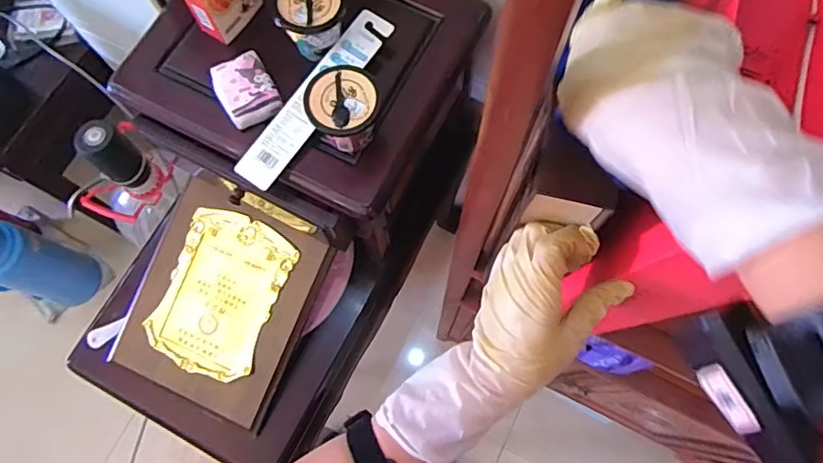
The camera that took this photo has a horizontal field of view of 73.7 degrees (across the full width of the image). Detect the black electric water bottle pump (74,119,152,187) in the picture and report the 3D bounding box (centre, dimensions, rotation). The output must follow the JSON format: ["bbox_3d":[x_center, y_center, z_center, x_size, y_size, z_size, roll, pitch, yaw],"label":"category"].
[{"bbox_3d":[-0.516,-0.132,0.955,0.071,0.131,0.069,0,73,1],"label":"black electric water bottle pump"}]

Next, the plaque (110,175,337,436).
[{"bbox_3d":[-0.256,0.095,0.737,0.227,0.020,0.269,24,89,7],"label":"plaque"}]

